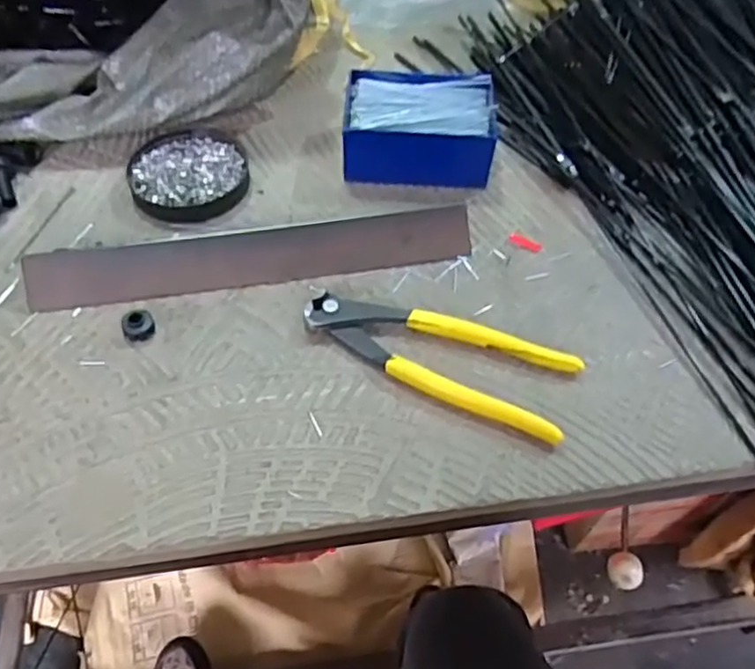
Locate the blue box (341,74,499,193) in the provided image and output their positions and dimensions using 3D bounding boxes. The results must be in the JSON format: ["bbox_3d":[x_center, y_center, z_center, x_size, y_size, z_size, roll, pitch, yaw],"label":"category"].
[{"bbox_3d":[0.031,-0.155,0.498,0.107,0.038,0.083,4,54,1],"label":"blue box"}]

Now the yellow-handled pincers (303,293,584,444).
[{"bbox_3d":[0.034,0.011,0.394,0.161,0.011,0.057,19,56,11],"label":"yellow-handled pincers"}]

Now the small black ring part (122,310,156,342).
[{"bbox_3d":[-0.143,-0.005,0.396,0.018,0.012,0.014,-18,57,-14],"label":"small black ring part"}]

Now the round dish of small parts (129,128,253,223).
[{"bbox_3d":[-0.136,-0.118,0.481,0.081,0.010,0.089,1,54,-1],"label":"round dish of small parts"}]

